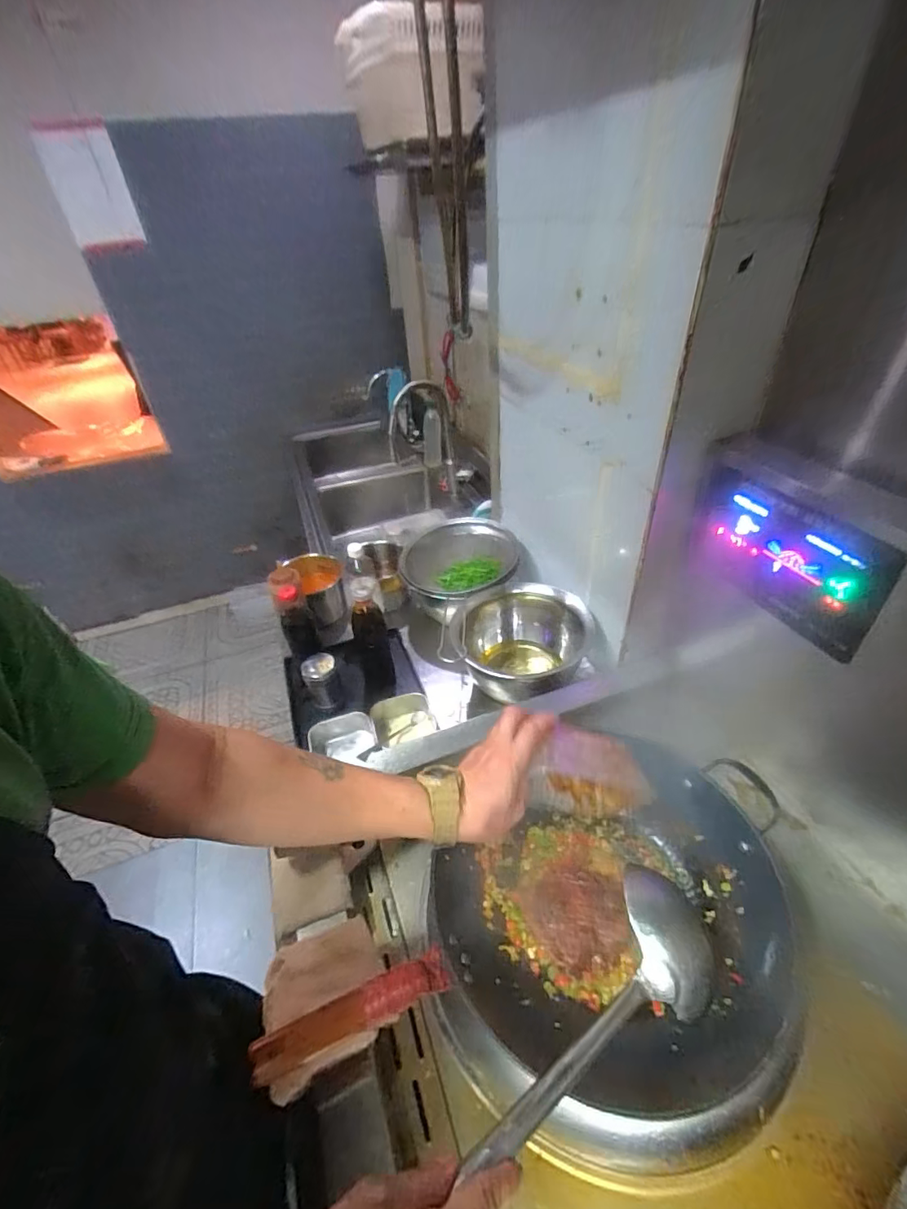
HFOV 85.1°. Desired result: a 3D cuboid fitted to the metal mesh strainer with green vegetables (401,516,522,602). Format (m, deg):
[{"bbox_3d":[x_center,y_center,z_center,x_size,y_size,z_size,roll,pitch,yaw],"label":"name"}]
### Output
[{"bbox_3d":[0.014,-0.099,1.151,0.271,0.086,0.276,-9,40,-5],"label":"metal mesh strainer with green vegetables"}]

